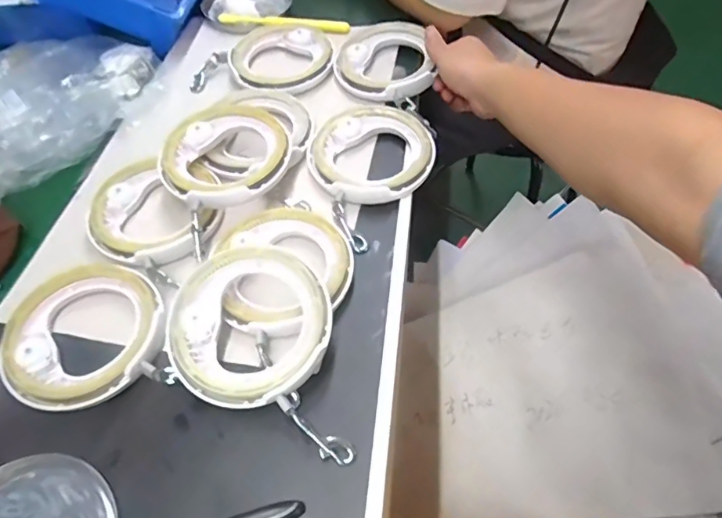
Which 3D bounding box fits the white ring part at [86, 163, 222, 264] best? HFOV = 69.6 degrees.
[{"bbox_3d":[-0.204,-0.052,0.522,0.130,0.021,0.127,-2,55,3],"label":"white ring part"}]

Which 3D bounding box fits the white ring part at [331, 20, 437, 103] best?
[{"bbox_3d":[0.031,-0.245,0.638,0.125,0.029,0.126,-2,55,3],"label":"white ring part"}]

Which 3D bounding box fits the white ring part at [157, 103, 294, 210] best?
[{"bbox_3d":[-0.138,-0.106,0.529,0.126,0.020,0.121,-1,60,1],"label":"white ring part"}]

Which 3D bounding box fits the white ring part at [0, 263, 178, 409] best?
[{"bbox_3d":[-0.237,0.065,0.443,0.131,0.023,0.125,-2,55,3],"label":"white ring part"}]

